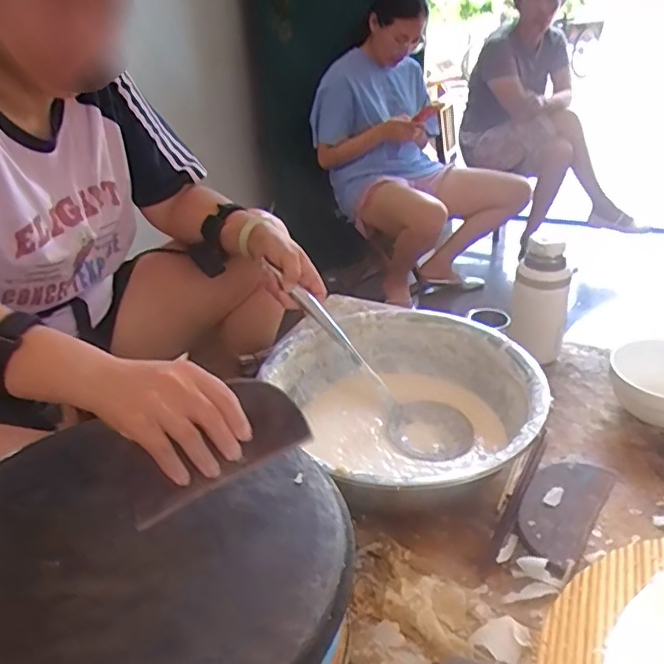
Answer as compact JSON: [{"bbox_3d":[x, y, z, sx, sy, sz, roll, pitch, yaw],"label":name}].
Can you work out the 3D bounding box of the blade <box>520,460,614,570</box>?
[{"bbox_3d":[0.270,0.203,0.714,0.079,0.009,0.174,18,37,33],"label":"blade"}]

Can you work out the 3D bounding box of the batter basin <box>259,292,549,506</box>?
[{"bbox_3d":[0.108,0.101,0.807,0.309,0.118,0.340,-20,34,-24],"label":"batter basin"}]

